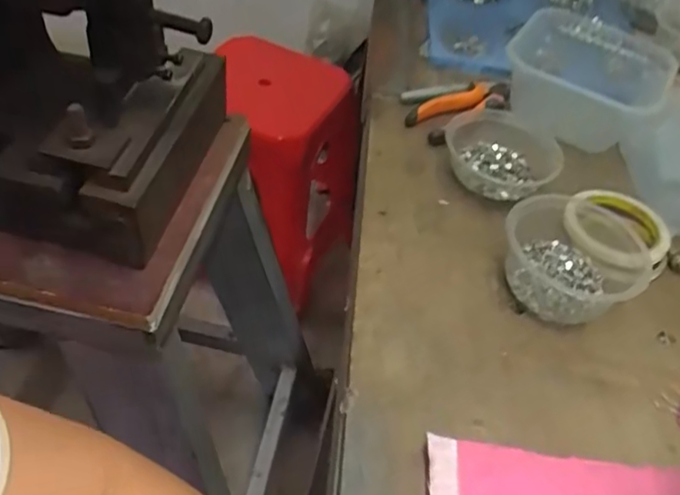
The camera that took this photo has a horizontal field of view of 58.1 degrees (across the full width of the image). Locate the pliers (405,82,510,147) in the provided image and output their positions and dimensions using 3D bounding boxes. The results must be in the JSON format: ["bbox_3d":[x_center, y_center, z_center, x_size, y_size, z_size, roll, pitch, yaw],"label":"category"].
[{"bbox_3d":[0.143,-0.158,0.689,0.147,0.030,0.060,-27,55,-28],"label":"pliers"}]

